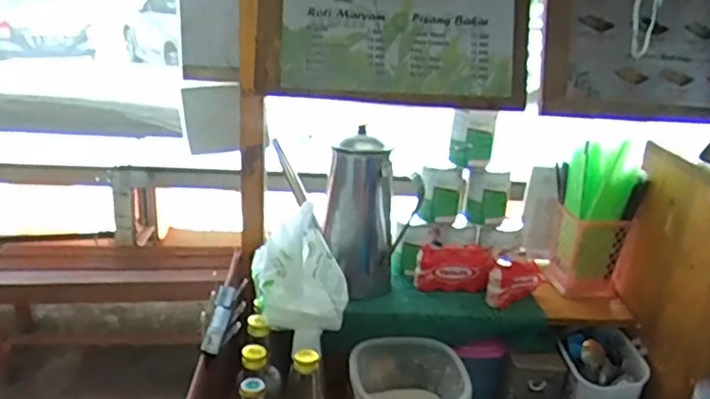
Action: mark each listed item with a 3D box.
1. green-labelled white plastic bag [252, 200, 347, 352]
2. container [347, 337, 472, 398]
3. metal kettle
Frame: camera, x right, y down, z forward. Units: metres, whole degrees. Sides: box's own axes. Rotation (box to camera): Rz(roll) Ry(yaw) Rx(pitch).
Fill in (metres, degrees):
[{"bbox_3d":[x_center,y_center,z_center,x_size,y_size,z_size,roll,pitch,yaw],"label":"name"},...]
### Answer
[{"bbox_3d":[-0.079,0.097,0.834,0.113,0.132,0.148,-8,25,-27],"label":"green-labelled white plastic bag"},{"bbox_3d":[0.074,0.285,0.893,0.168,0.107,0.149,8,22,11],"label":"container"},{"bbox_3d":[-0.015,0.011,1.045,0.230,0.260,0.104,19,27,34],"label":"metal kettle"}]

